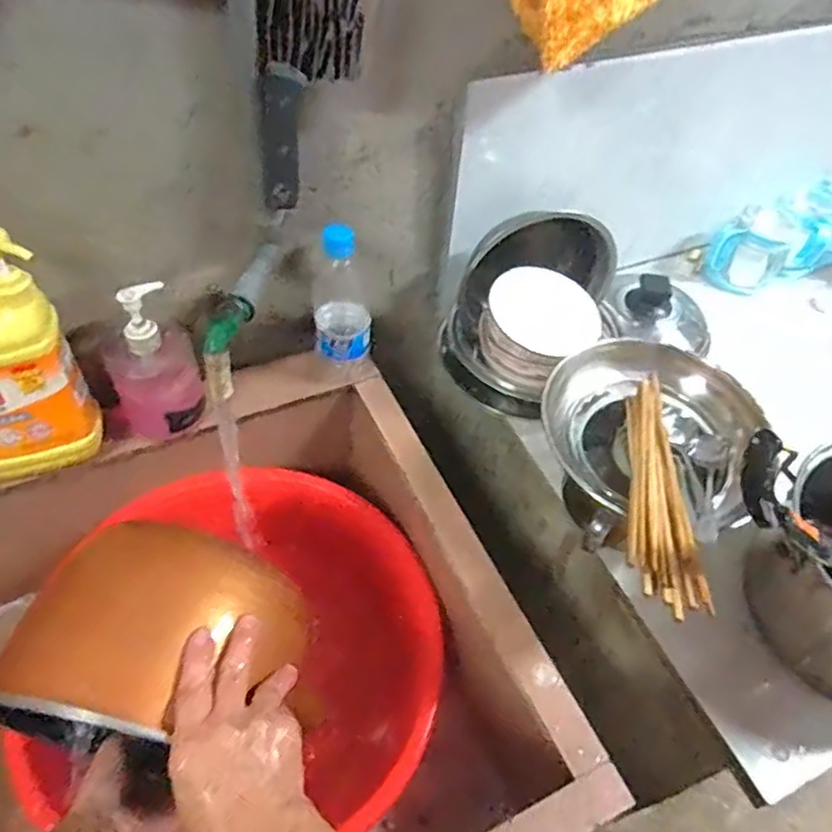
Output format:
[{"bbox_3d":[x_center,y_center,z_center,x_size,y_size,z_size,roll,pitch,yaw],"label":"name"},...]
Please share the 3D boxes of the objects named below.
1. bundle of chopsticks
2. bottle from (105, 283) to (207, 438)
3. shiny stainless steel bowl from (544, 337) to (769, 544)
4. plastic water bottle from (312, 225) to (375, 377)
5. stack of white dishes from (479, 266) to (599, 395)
[{"bbox_3d":[0.207,0.054,0.562,0.053,0.053,0.260,11,51,4],"label":"bundle of chopsticks"},{"bbox_3d":[-0.275,-0.049,0.672,0.092,0.172,0.071,-22,56,-20],"label":"bottle"},{"bbox_3d":[0.232,0.005,0.619,0.199,0.075,0.181,2,51,-3],"label":"shiny stainless steel bowl"},{"bbox_3d":[-0.083,-0.133,0.731,0.064,0.186,0.079,-1,51,-5],"label":"plastic water bottle"},{"bbox_3d":[0.136,-0.101,0.728,0.128,0.070,0.113,-34,61,-27],"label":"stack of white dishes"}]

